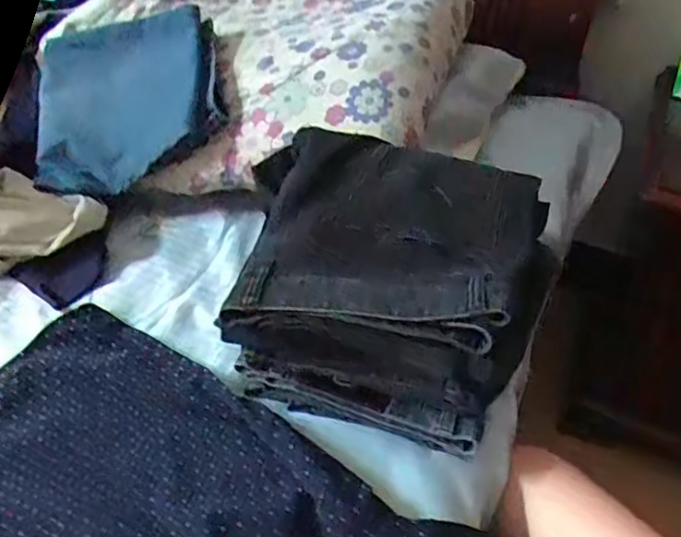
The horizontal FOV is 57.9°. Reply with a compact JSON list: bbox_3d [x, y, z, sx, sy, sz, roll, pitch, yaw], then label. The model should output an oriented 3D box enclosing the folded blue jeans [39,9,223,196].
[{"bbox_3d":[-0.262,-0.205,0.746,0.238,0.034,0.213,-9,80,16],"label":"folded blue jeans"}]

